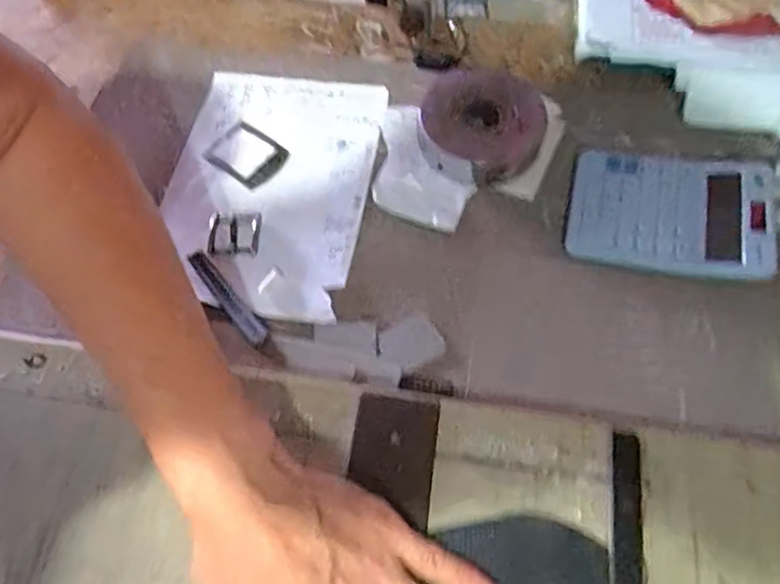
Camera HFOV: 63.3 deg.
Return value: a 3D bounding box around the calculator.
[{"bbox_3d":[0.195,-0.055,0.432,0.136,0.026,0.092,12,64,7],"label":"calculator"}]

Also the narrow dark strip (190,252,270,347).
[{"bbox_3d":[-0.107,0.004,0.418,0.013,0.004,0.082,-36,68,-15],"label":"narrow dark strip"}]

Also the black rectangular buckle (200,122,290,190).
[{"bbox_3d":[-0.107,-0.103,0.469,0.058,0.004,0.044,34,69,17],"label":"black rectangular buckle"}]

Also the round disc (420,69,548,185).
[{"bbox_3d":[0.070,-0.131,0.463,0.091,0.029,0.080,36,70,18],"label":"round disc"}]

